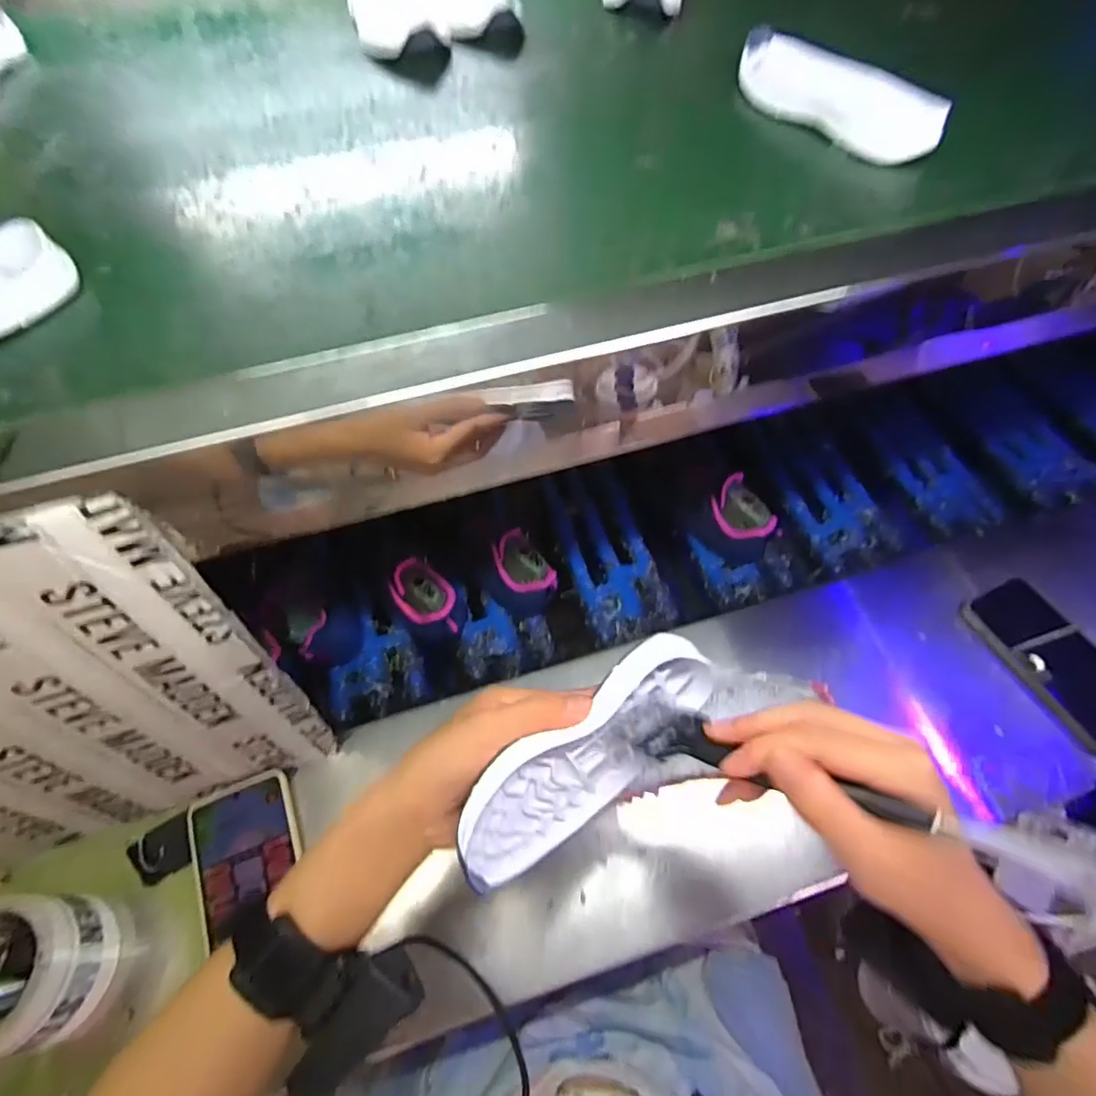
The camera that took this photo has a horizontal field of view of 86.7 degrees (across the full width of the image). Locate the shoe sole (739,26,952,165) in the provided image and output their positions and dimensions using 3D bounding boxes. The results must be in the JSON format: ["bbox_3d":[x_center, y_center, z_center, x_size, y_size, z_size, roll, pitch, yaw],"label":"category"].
[{"bbox_3d":[0.203,-0.339,0.429,0.056,0.021,0.182,-30,64,-14],"label":"shoe sole"}]

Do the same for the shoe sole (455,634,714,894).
[{"bbox_3d":[0.027,0.119,0.334,0.174,0.076,0.036,-39,33,-13],"label":"shoe sole"}]

